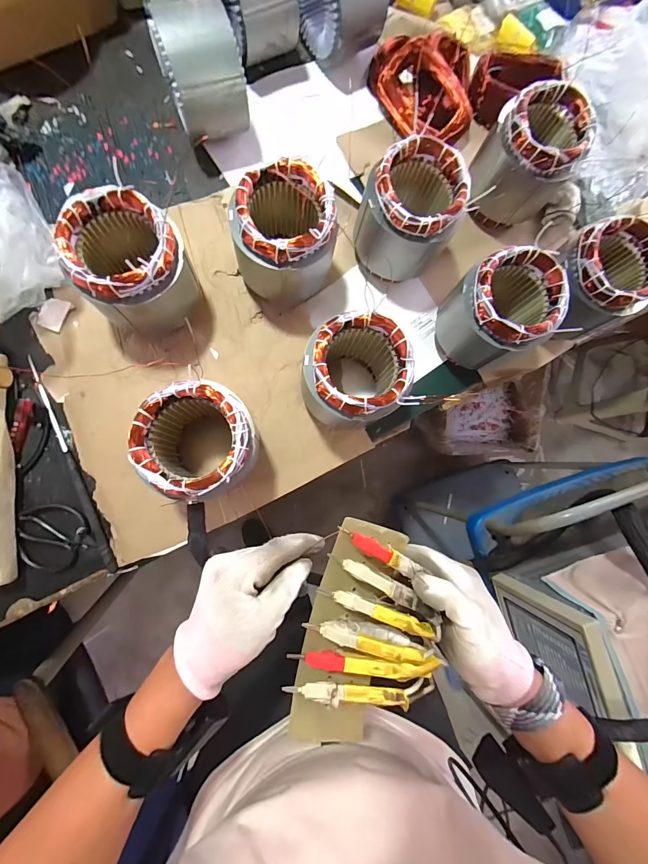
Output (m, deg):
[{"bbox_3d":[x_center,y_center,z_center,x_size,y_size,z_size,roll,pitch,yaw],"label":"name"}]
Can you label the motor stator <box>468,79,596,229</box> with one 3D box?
[{"bbox_3d":[0.353,-0.474,0.623,0.147,0.156,0.147,1,85,-7],"label":"motor stator"}]

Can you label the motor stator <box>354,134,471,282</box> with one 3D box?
[{"bbox_3d":[0.140,-0.350,0.578,0.140,0.154,0.142,1,85,-7],"label":"motor stator"}]

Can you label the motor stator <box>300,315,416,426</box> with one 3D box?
[{"bbox_3d":[0.039,-0.081,0.540,0.136,0.169,0.136,1,85,-7],"label":"motor stator"}]

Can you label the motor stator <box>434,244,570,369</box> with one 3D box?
[{"bbox_3d":[0.277,-0.192,0.579,0.136,0.164,0.136,1,85,-7],"label":"motor stator"}]

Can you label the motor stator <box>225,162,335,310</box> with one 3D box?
[{"bbox_3d":[-0.065,-0.301,0.551,0.147,0.164,0.145,1,85,-7],"label":"motor stator"}]

